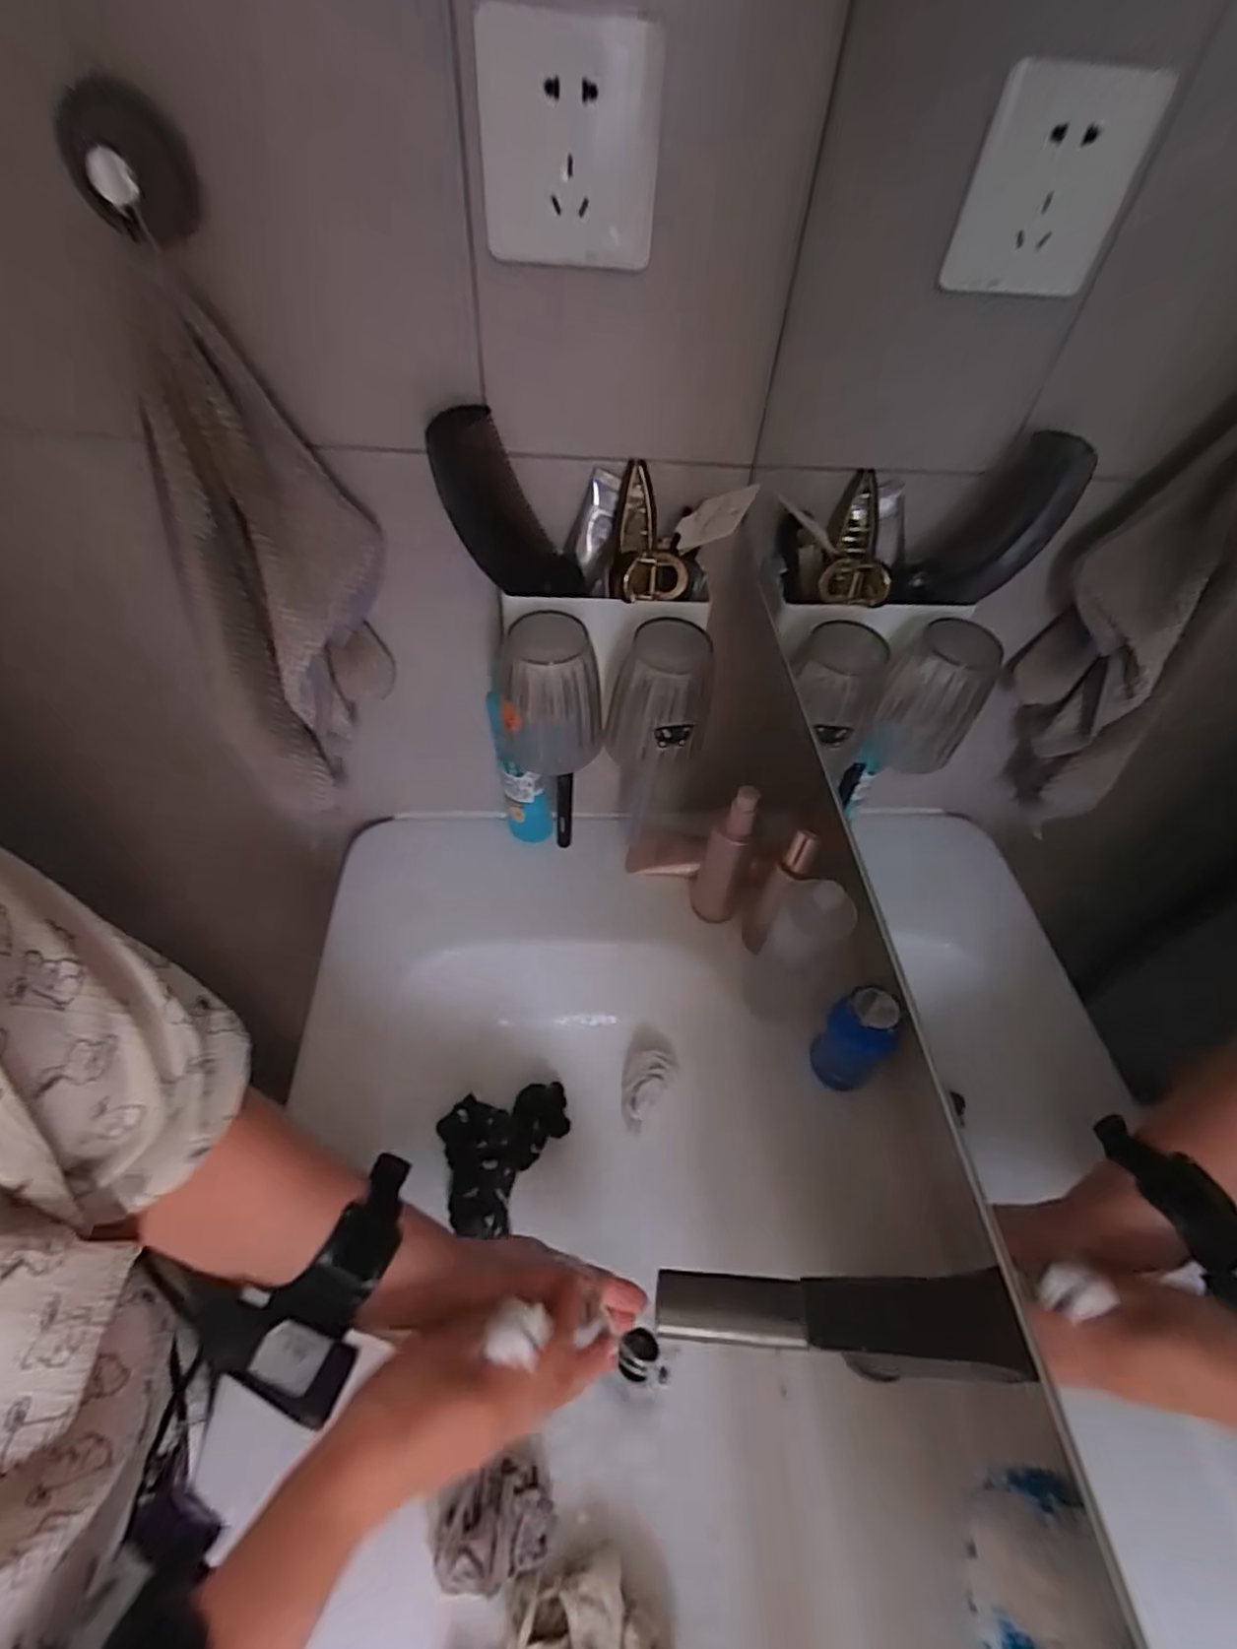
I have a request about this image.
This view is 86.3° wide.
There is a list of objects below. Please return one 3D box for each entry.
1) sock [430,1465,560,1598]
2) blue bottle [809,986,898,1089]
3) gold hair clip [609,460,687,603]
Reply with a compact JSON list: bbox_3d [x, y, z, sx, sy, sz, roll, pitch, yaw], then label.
[{"bbox_3d":[-0.080,0.452,0.424,0.072,0.063,0.050,-9,52,-12],"label":"sock"},{"bbox_3d":[0.180,0.168,0.511,0.044,0.114,0.038,23,52,13],"label":"blue bottle"},{"bbox_3d":[0.019,-0.190,0.444,0.042,0.073,0.062,-9,52,-12],"label":"gold hair clip"}]

